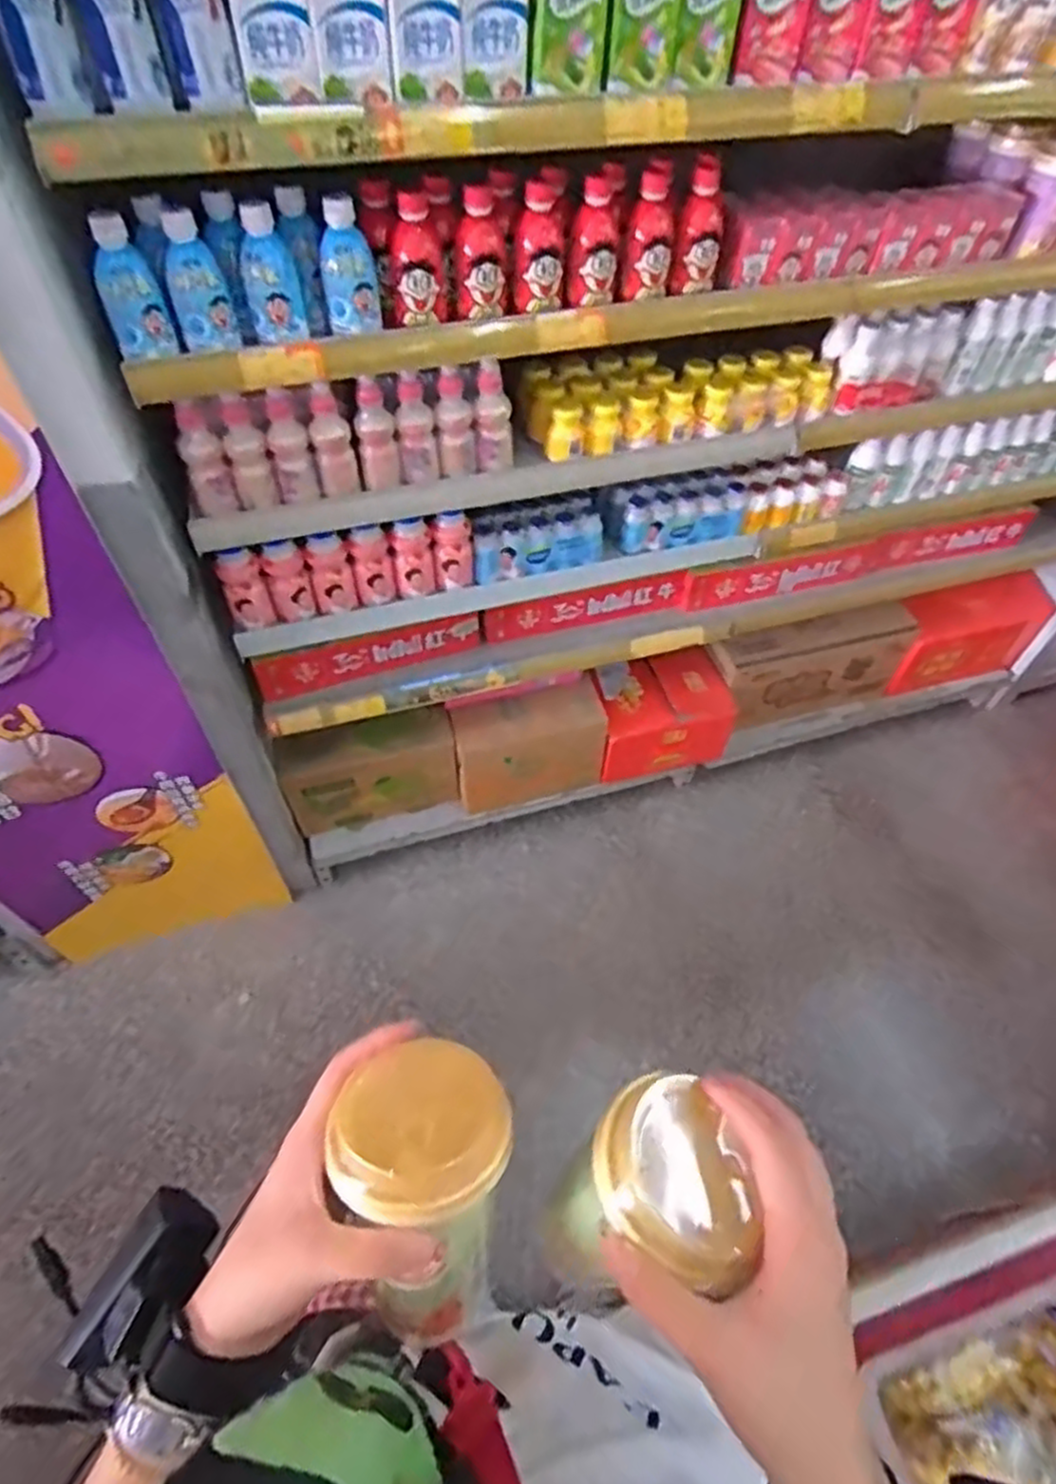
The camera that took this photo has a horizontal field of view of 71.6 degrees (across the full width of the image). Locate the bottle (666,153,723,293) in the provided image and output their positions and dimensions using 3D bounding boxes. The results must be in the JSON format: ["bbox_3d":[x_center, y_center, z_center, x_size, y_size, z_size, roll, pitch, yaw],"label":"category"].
[{"bbox_3d":[0.205,-0.601,0.866,0.055,0.117,0.046,15,54,9],"label":"bottle"}]

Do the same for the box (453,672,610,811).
[{"bbox_3d":[0.007,0.020,1.518,0.308,0.221,0.122,-17,55,-15],"label":"box"}]

